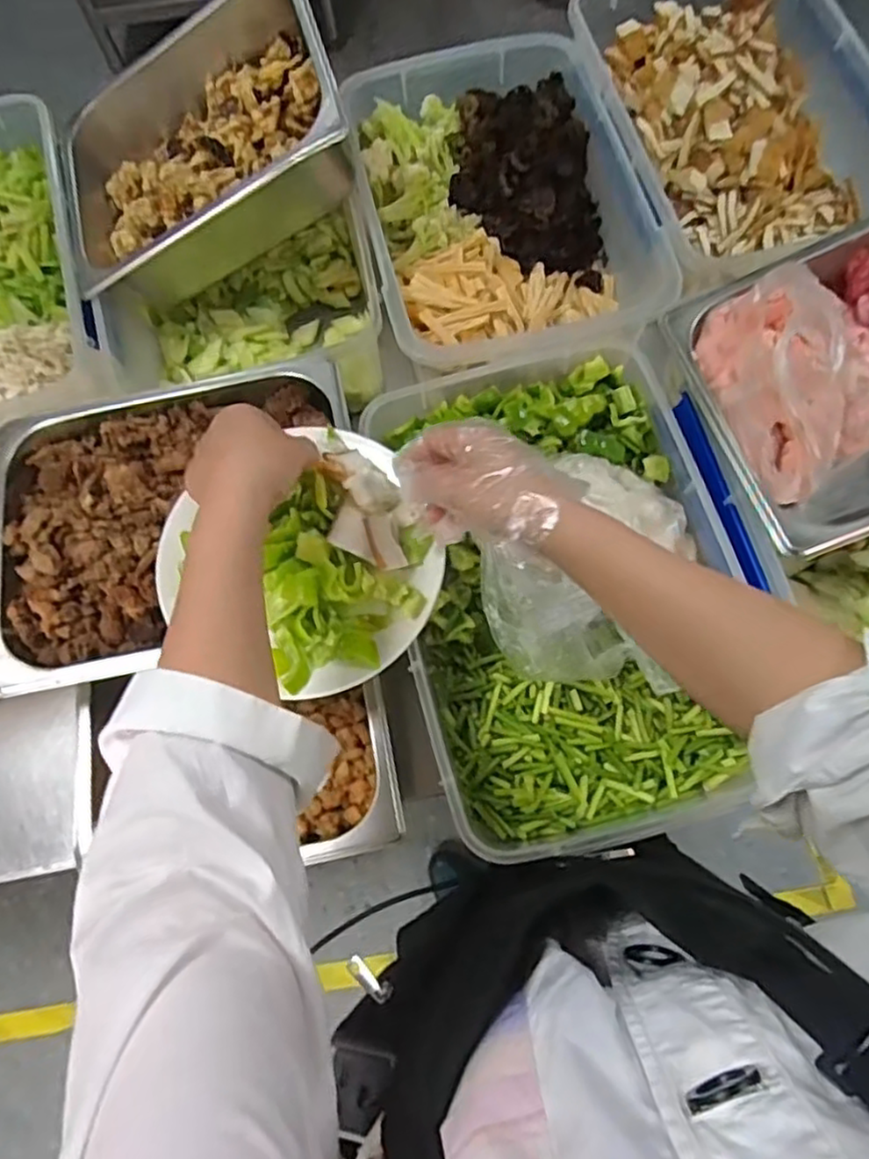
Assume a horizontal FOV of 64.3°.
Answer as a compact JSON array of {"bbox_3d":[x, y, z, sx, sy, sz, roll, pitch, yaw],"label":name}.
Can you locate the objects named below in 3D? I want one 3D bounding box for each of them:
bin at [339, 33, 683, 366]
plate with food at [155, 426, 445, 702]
[{"bbox_3d":[0.059,-0.396,0.733,0.269,0.106,0.355,-14,70,-6],"label":"bin"},{"bbox_3d":[-0.082,-0.018,0.519,0.174,0.052,0.176,0,69,-1],"label":"plate with food"}]

